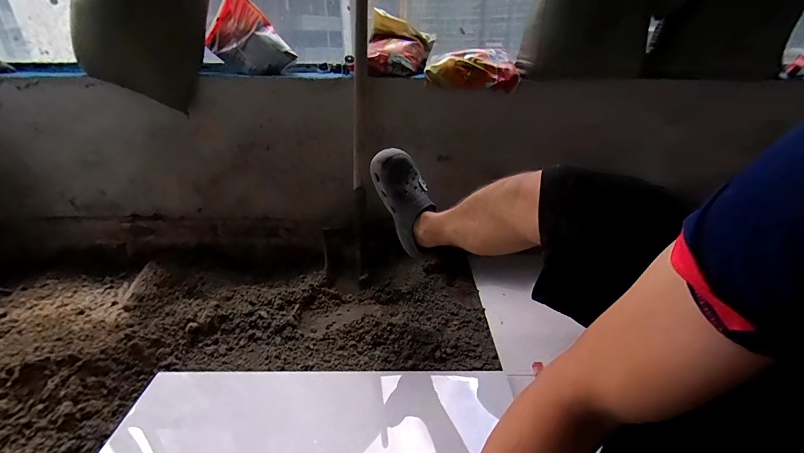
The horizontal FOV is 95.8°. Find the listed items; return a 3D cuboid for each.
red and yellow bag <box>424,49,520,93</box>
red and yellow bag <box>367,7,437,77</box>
[{"bbox_3d":[0.194,-0.439,1.021,0.254,0.094,0.093,0,26,2],"label":"red and yellow bag"},{"bbox_3d":[-0.003,-0.516,1.027,0.181,0.159,0.142,0,26,2],"label":"red and yellow bag"}]

